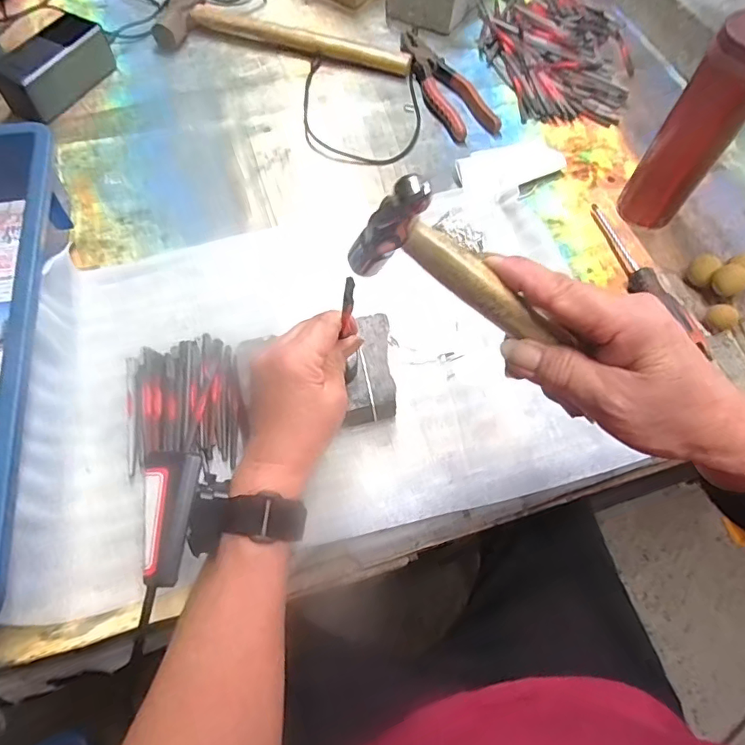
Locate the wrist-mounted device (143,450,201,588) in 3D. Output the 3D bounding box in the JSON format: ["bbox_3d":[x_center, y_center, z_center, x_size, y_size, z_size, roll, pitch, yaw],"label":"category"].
[{"bbox_3d":[-0.111,0.078,0.273,0.026,0.010,0.069,1,75,-2],"label":"wrist-mounted device"}]

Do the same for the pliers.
[{"bbox_3d":[0.084,-0.363,0.628,0.059,0.016,0.205,-19,65,-12],"label":"pliers"}]

